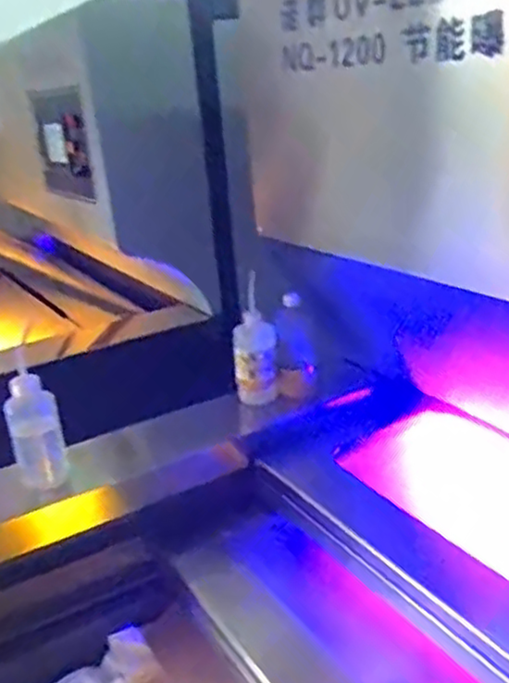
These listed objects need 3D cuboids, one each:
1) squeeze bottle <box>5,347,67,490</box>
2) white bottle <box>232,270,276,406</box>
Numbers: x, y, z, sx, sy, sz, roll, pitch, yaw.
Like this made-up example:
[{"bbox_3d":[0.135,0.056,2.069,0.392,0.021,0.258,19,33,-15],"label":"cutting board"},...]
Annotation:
[{"bbox_3d":[-0.328,0.126,1.046,0.080,0.221,0.084,-15,23,-17],"label":"squeeze bottle"},{"bbox_3d":[-0.002,0.026,1.273,0.086,0.227,0.065,-7,22,2],"label":"white bottle"}]

